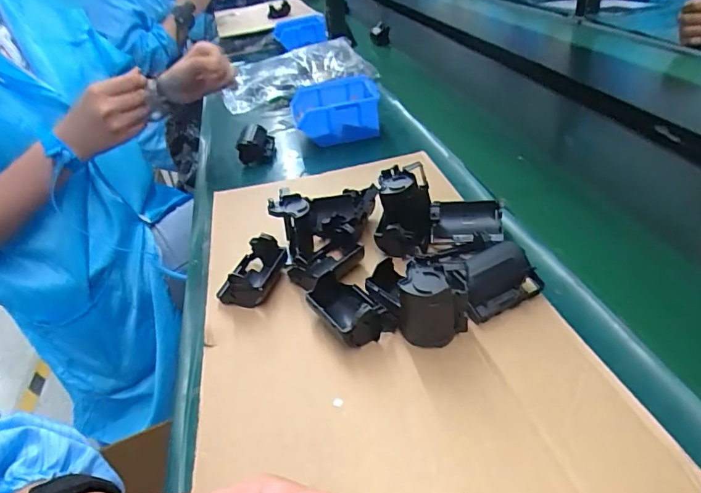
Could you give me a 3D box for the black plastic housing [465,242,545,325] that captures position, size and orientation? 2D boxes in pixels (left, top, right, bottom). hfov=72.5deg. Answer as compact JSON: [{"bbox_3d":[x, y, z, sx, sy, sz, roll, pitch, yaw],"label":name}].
[{"bbox_3d":[0.127,0.028,0.415,0.077,0.042,0.045,-18,37,-16],"label":"black plastic housing"}]

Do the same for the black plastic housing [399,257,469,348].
[{"bbox_3d":[0.067,0.048,0.383,0.051,0.066,0.039,3,36,14],"label":"black plastic housing"}]

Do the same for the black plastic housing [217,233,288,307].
[{"bbox_3d":[-0.096,0.024,0.473,0.055,0.038,0.066,2,36,12],"label":"black plastic housing"}]

